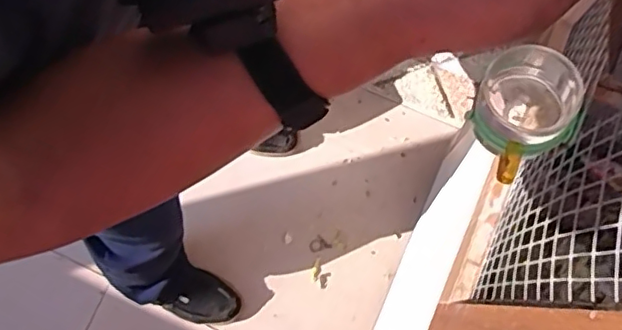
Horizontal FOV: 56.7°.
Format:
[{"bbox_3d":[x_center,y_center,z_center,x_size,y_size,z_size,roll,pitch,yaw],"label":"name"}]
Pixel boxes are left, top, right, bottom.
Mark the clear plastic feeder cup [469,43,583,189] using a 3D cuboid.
[{"bbox_3d":[0.139,-0.036,0.387,0.068,0.051,0.066,0,76,1],"label":"clear plastic feeder cup"}]

